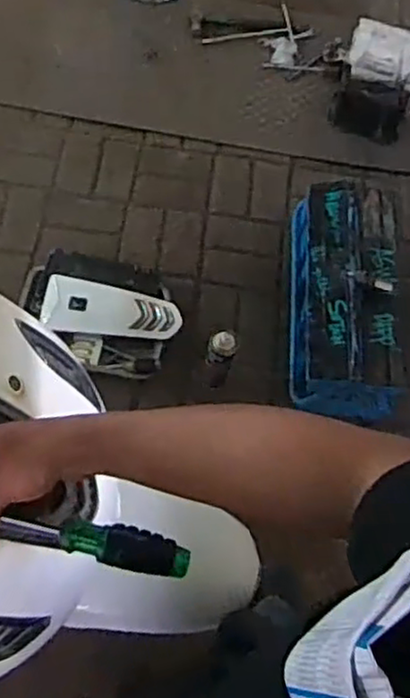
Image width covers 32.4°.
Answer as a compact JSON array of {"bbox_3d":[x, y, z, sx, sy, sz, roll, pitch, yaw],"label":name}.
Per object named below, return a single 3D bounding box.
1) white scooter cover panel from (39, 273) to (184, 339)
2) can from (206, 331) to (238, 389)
[{"bbox_3d":[-0.219,-0.089,1.659,0.325,0.039,0.120,10,98,2],"label":"white scooter cover panel"},{"bbox_3d":[0.034,0.024,1.543,0.058,0.161,0.059,2,64,-5],"label":"can"}]

